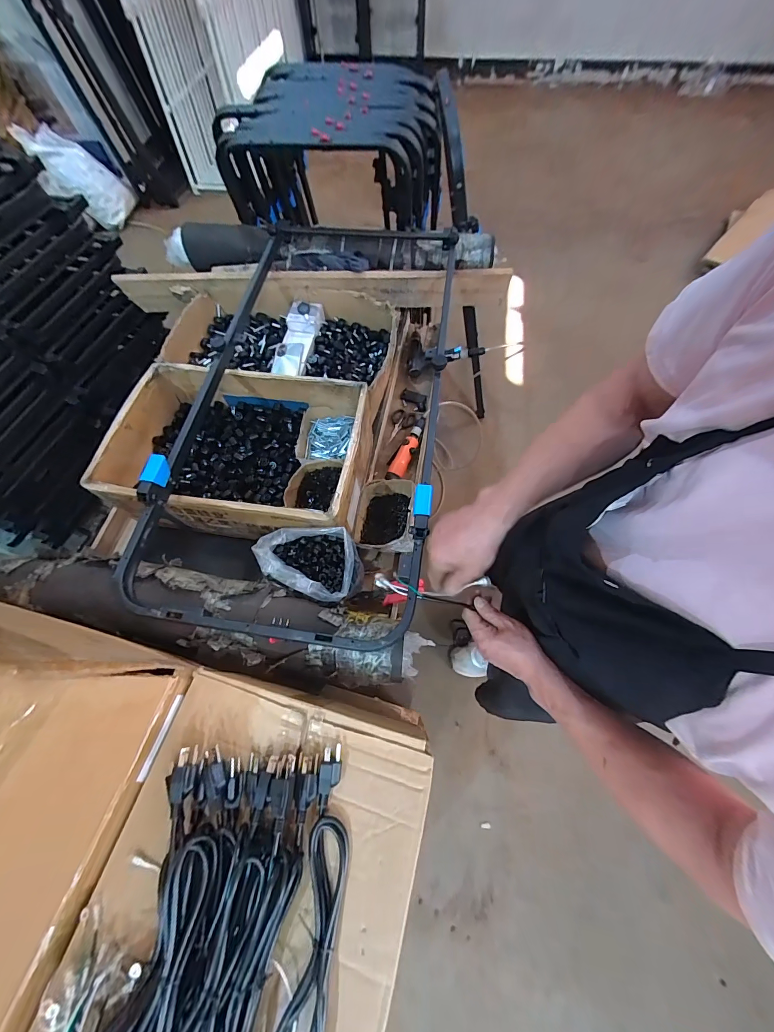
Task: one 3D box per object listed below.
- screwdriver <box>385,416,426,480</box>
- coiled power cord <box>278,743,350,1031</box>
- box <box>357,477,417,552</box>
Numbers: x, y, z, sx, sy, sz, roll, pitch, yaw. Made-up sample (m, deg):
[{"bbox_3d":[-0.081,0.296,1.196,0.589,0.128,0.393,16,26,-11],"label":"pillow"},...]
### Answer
[{"bbox_3d":[0.052,-0.169,0.963,0.046,0.042,0.210,24,68,13],"label":"screwdriver"},{"bbox_3d":[-0.079,0.428,0.398,0.065,0.019,0.297,8,66,6],"label":"coiled power cord"},{"bbox_3d":[-0.004,0.001,0.844,0.131,0.068,0.166,3,65,4],"label":"box"}]

